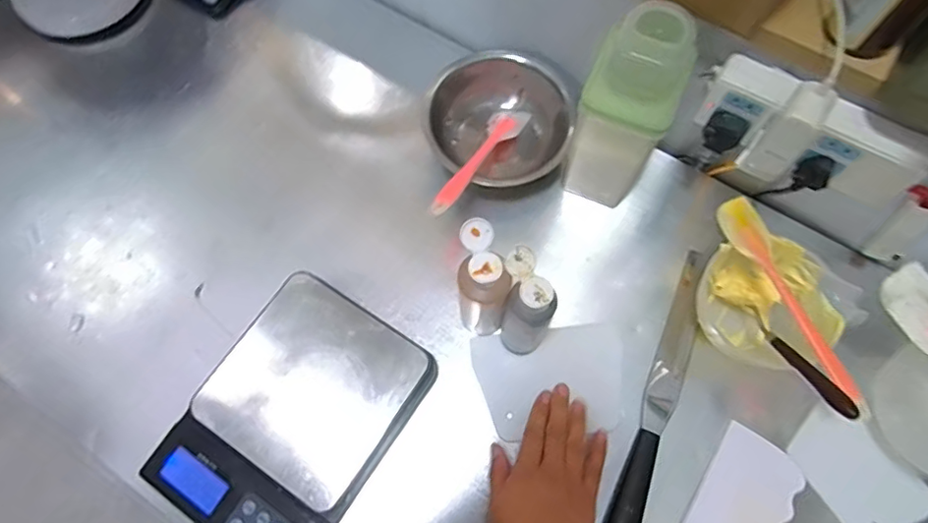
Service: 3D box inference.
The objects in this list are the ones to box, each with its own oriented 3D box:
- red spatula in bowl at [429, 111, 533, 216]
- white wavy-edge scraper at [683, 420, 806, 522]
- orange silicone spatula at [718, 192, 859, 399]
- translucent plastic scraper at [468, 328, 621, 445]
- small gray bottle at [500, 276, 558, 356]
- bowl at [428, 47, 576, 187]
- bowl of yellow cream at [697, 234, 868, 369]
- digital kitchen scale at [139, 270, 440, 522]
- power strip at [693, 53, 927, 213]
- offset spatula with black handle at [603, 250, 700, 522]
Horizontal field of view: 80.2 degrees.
[{"bbox_3d":[0.018,-0.112,0.579,0.034,0.013,0.204,26,49,12],"label":"red spatula in bowl"},{"bbox_3d":[0.246,0.231,0.496,0.075,0.011,0.149,31,77,12],"label":"white wavy-edge scraper"},{"bbox_3d":[0.289,0.031,0.497,0.032,0.022,0.195,-22,69,-7],"label":"orange silicone spatula"},{"bbox_3d":[0.086,0.117,0.543,0.146,0.009,0.099,-4,75,-5],"label":"translucent plastic scraper"},{"bbox_3d":[0.058,0.053,0.499,0.036,0.130,0.038,-1,68,2],"label":"small gray bottle"},{"bbox_3d":[0.040,-0.148,0.611,0.153,0.080,0.151,-1,68,2],"label":"bowl"},{"bbox_3d":[0.290,0.038,0.532,0.115,0.073,0.122,-1,68,2],"label":"bowl of yellow cream"},{"bbox_3d":[-0.158,0.147,0.510,0.171,0.043,0.236,33,73,14],"label":"digital kitchen scale"},{"bbox_3d":[0.295,-0.113,0.471,0.179,0.064,0.035,33,73,14],"label":"power strip"},{"bbox_3d":[0.192,0.135,0.543,0.031,0.025,0.309,22,71,10],"label":"offset spatula with black handle"}]

